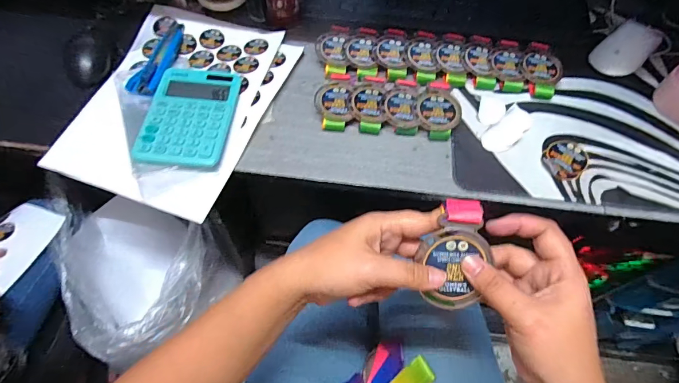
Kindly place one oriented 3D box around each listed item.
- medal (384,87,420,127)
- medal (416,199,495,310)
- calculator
[{"bbox_3d":[0.080,-0.109,0.499,0.046,0.005,0.060,-1,66,1],"label":"medal"},{"bbox_3d":[0.089,0.049,0.299,0.050,0.009,0.084,7,96,4],"label":"medal"},{"bbox_3d":[-0.187,-0.097,0.484,0.104,0.013,0.146,4,60,0],"label":"calculator"}]

